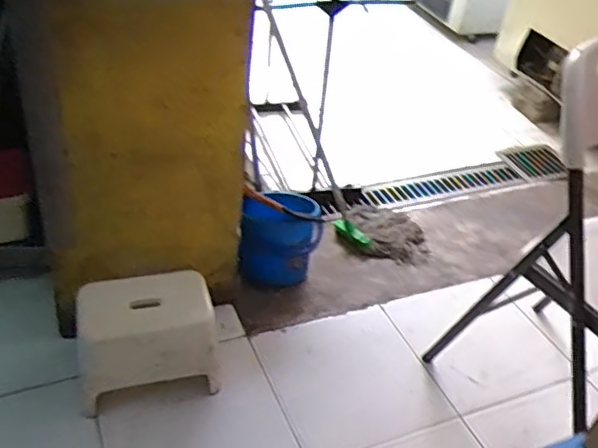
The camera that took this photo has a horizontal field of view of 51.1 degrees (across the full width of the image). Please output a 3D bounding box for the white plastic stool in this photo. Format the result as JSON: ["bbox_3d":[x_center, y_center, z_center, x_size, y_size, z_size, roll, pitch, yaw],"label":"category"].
[{"bbox_3d":[-0.353,0.263,1.448,0.300,0.212,0.207,-7,39,-18],"label":"white plastic stool"}]

